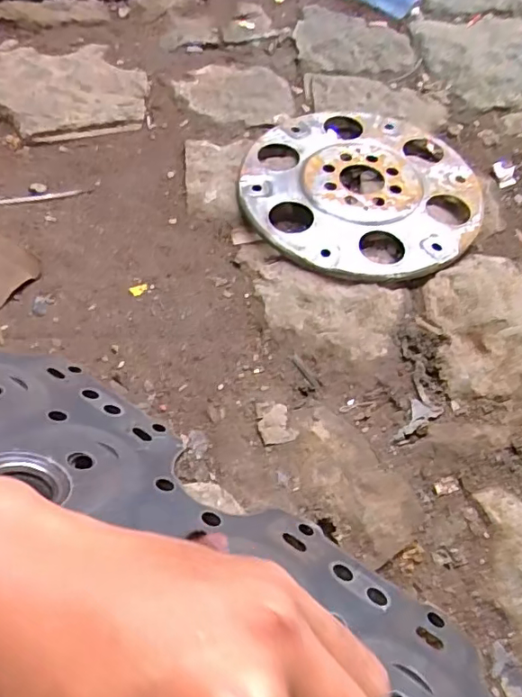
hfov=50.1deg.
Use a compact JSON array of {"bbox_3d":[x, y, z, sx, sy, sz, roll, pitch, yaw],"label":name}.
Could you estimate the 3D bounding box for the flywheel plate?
[{"bbox_3d":[0.111,-0.175,0.613,0.251,0.025,0.251,1,57,-2],"label":"flywheel plate"}]

